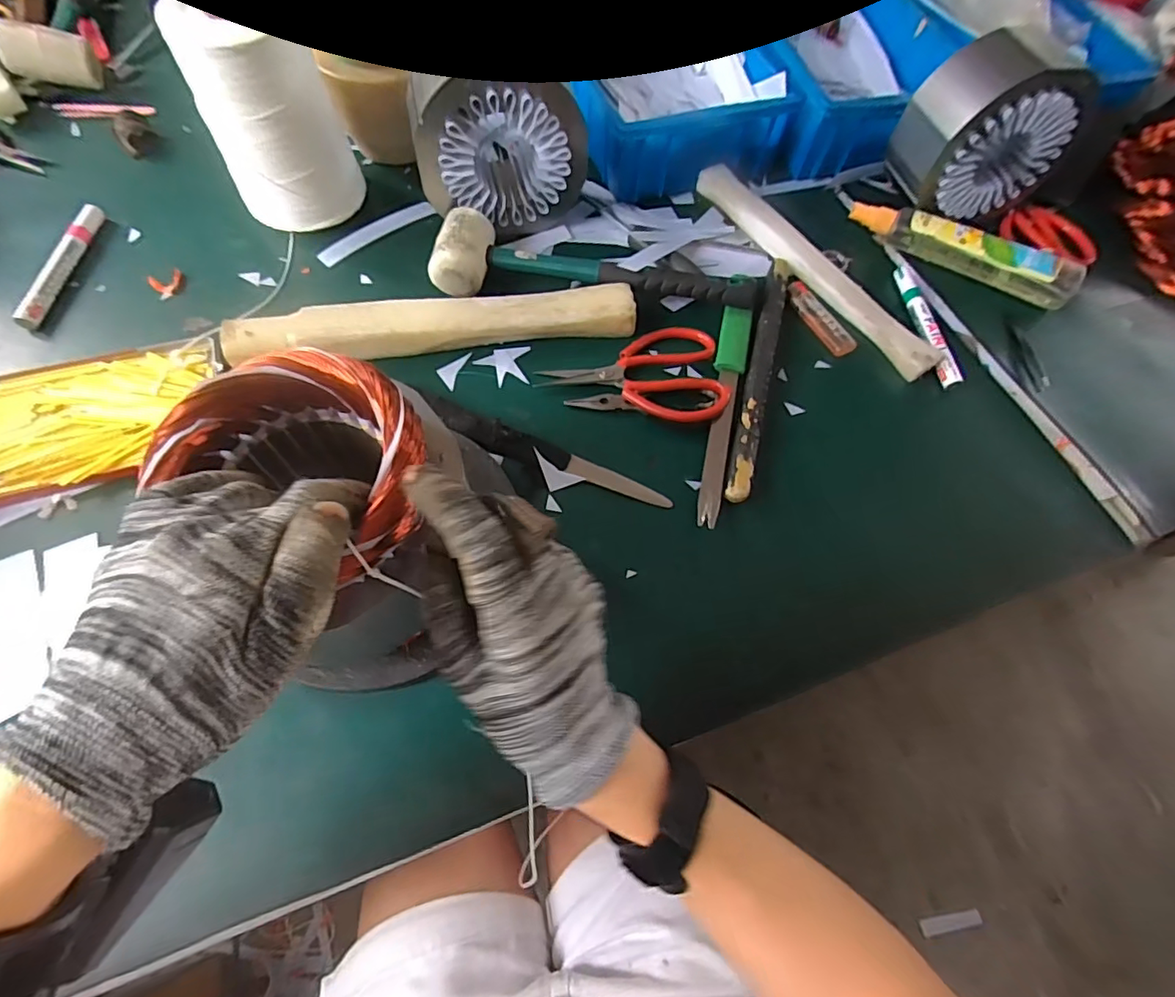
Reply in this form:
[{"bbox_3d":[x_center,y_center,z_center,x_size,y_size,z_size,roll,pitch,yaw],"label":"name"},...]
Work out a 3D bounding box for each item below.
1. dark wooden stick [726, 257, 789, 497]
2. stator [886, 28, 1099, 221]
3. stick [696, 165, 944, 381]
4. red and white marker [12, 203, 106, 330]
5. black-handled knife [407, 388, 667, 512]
[{"bbox_3d":[0.148,-0.112,0.465,0.018,0.022,0.259,16,63,4],"label":"dark wooden stick"},{"bbox_3d":[0.383,-0.355,0.520,0.146,0.131,0.077,-5,63,-6],"label":"stator"},{"bbox_3d":[0.213,-0.226,0.520,0.040,0.020,0.297,-28,68,-17],"label":"stick"},{"bbox_3d":[-0.466,-0.208,0.479,0.017,0.021,0.139,3,63,-2],"label":"red and white marker"},{"bbox_3d":[-0.037,-0.036,0.425,0.213,0.012,0.026,22,63,7],"label":"black-handled knife"}]

